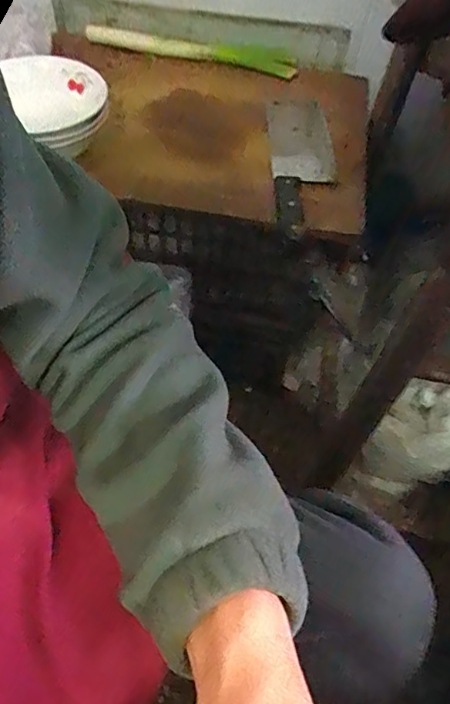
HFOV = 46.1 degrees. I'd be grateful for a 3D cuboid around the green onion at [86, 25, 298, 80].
[{"bbox_3d":[-0.048,-0.447,0.781,0.312,0.026,0.045,15,57,6],"label":"green onion"}]

